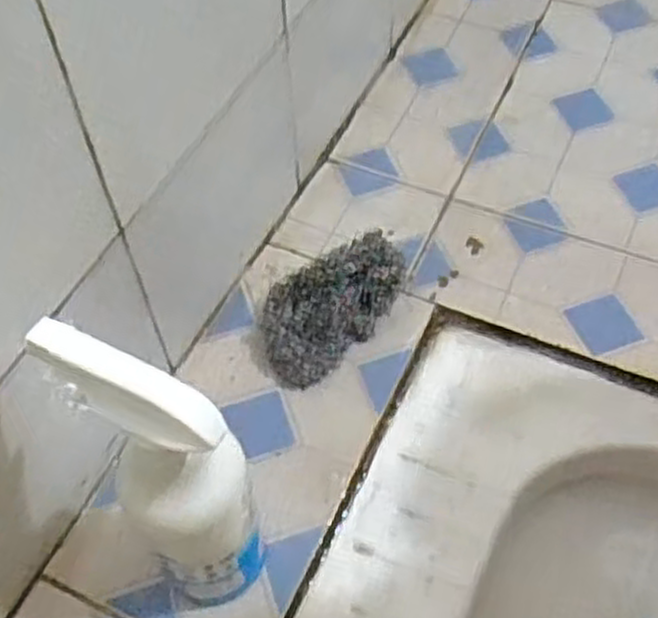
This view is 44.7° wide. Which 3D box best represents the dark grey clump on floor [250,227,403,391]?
[{"bbox_3d":[-0.004,-0.004,0.586,0.122,0.054,0.073,-40,63,-21],"label":"dark grey clump on floor"}]

